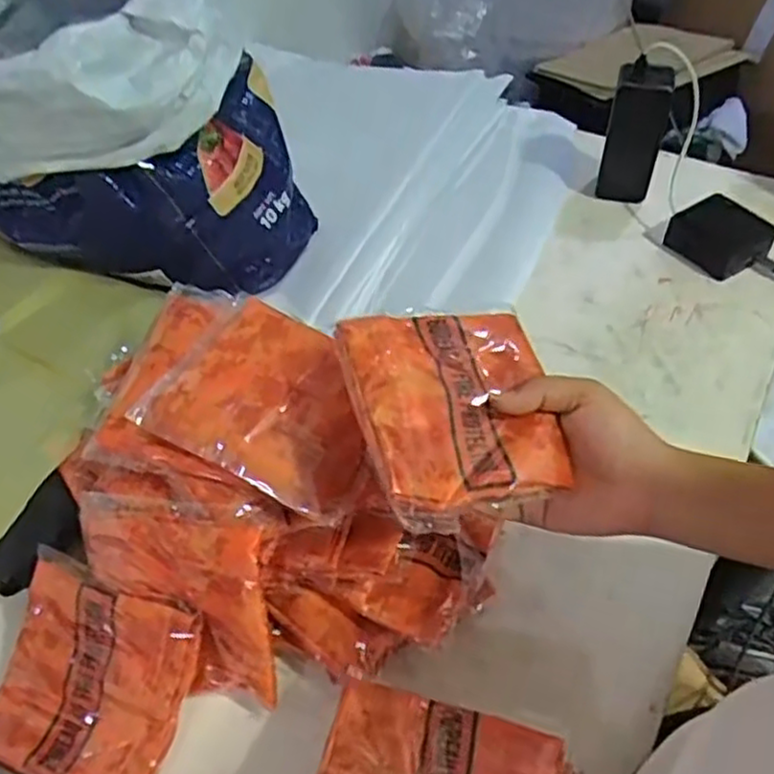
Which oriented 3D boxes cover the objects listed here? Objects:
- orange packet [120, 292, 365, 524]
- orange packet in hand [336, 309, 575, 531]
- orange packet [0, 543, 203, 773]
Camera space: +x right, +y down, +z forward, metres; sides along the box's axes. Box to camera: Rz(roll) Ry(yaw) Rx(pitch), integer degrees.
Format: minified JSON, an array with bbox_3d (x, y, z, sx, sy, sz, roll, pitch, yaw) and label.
[{"bbox_3d":[-0.068,0.005,0.453,0.136,0.020,0.119,27,56,5],"label":"orange packet"},{"bbox_3d":[0.040,0.009,0.402,0.113,0.017,0.133,-1,55,-22],"label":"orange packet in hand"},{"bbox_3d":[-0.185,0.180,0.444,0.123,0.021,0.121,13,79,14],"label":"orange packet"}]

